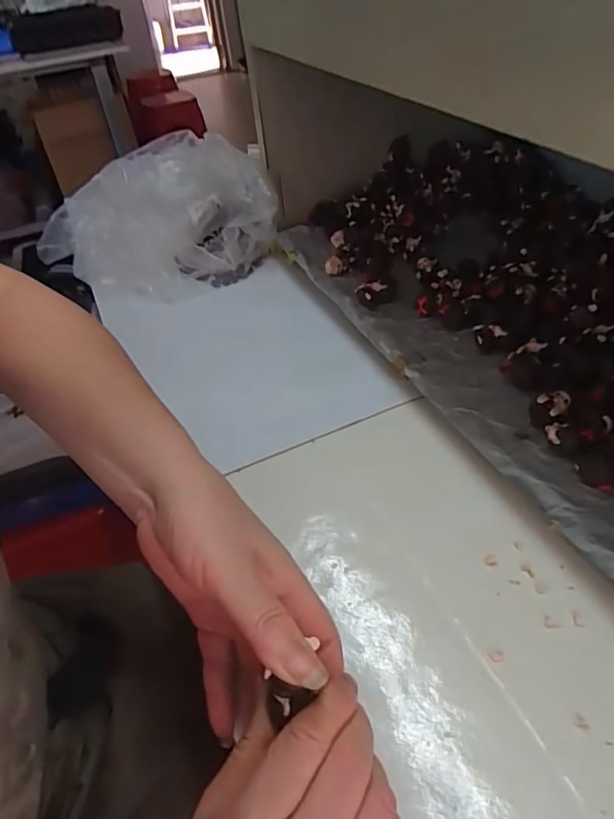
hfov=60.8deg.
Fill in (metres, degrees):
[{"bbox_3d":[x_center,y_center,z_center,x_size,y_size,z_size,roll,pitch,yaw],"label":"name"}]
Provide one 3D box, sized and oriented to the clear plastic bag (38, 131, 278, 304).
[{"bbox_3d":[-0.182,-0.232,0.628,0.210,0.117,0.242,-29,47,-23],"label":"clear plastic bag"}]

